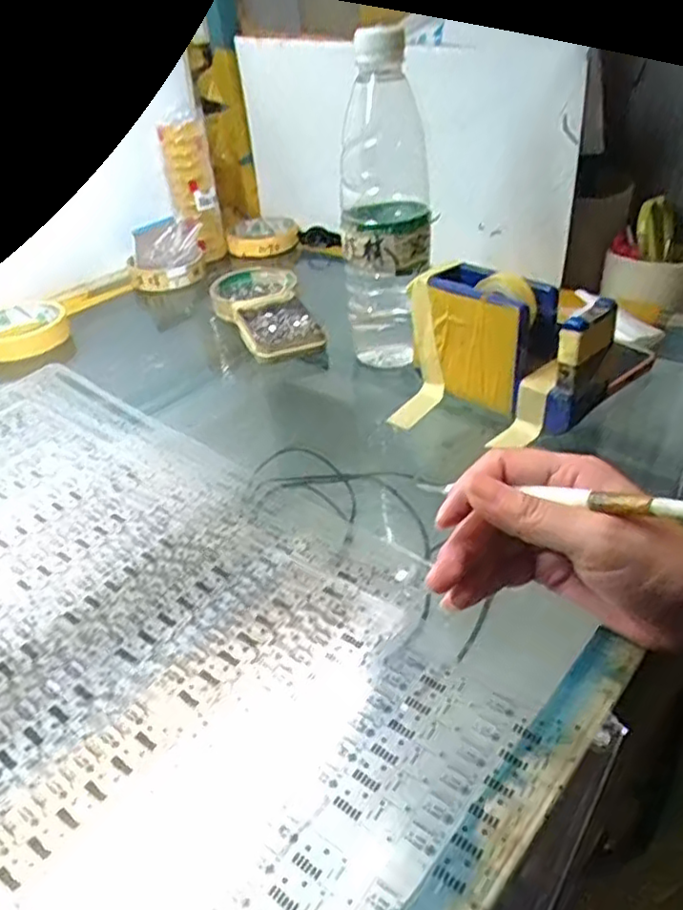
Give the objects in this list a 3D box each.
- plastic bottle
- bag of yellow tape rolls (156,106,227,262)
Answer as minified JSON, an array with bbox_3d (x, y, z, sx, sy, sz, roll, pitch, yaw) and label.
[{"bbox_3d":[0.031,-0.178,0.489,0.063,0.212,0.059,-4,35,5],"label":"plastic bottle"},{"bbox_3d":[-0.168,-0.300,0.761,0.047,0.150,0.041,-12,35,-8],"label":"bag of yellow tape rolls"}]

